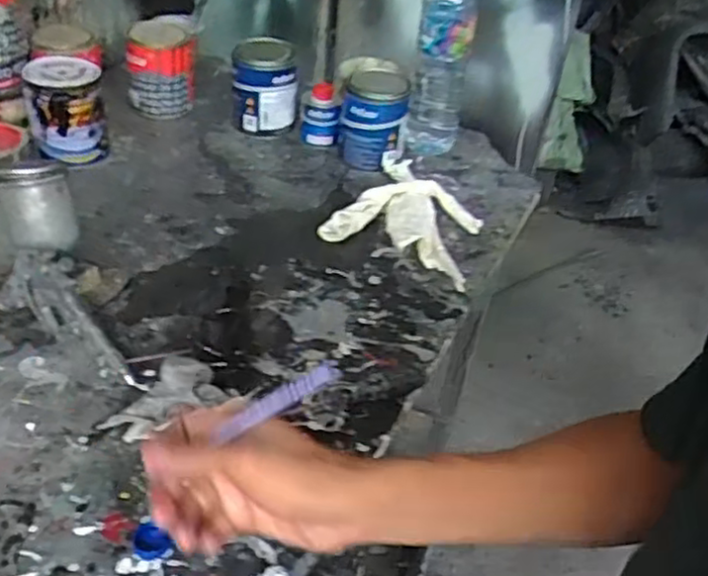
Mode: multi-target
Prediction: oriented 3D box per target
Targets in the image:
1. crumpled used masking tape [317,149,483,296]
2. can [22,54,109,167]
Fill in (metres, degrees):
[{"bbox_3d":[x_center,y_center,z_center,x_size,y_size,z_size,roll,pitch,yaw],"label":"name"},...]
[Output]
[{"bbox_3d":[0.101,-0.116,1.060,0.213,0.036,0.269,19,39,17],"label":"crumpled used masking tape"},{"bbox_3d":[-0.436,-0.265,1.089,0.108,0.140,0.101,-13,41,-23],"label":"can"}]

